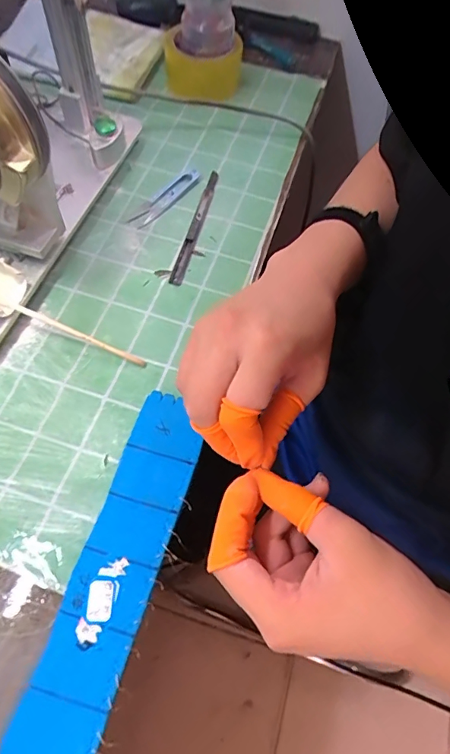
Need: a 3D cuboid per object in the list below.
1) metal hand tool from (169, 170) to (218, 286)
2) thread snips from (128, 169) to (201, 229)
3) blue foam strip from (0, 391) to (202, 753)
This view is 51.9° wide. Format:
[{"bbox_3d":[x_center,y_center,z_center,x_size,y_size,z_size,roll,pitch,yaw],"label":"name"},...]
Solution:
[{"bbox_3d":[-0.030,-0.163,0.492,0.014,0.004,0.169,13,62,4],"label":"metal hand tool"},{"bbox_3d":[-0.063,-0.196,0.504,0.021,0.006,0.101,35,66,16],"label":"thread snips"},{"bbox_3d":[-0.084,0.164,0.307,0.054,0.012,0.330,15,62,6],"label":"blue foam strip"}]

